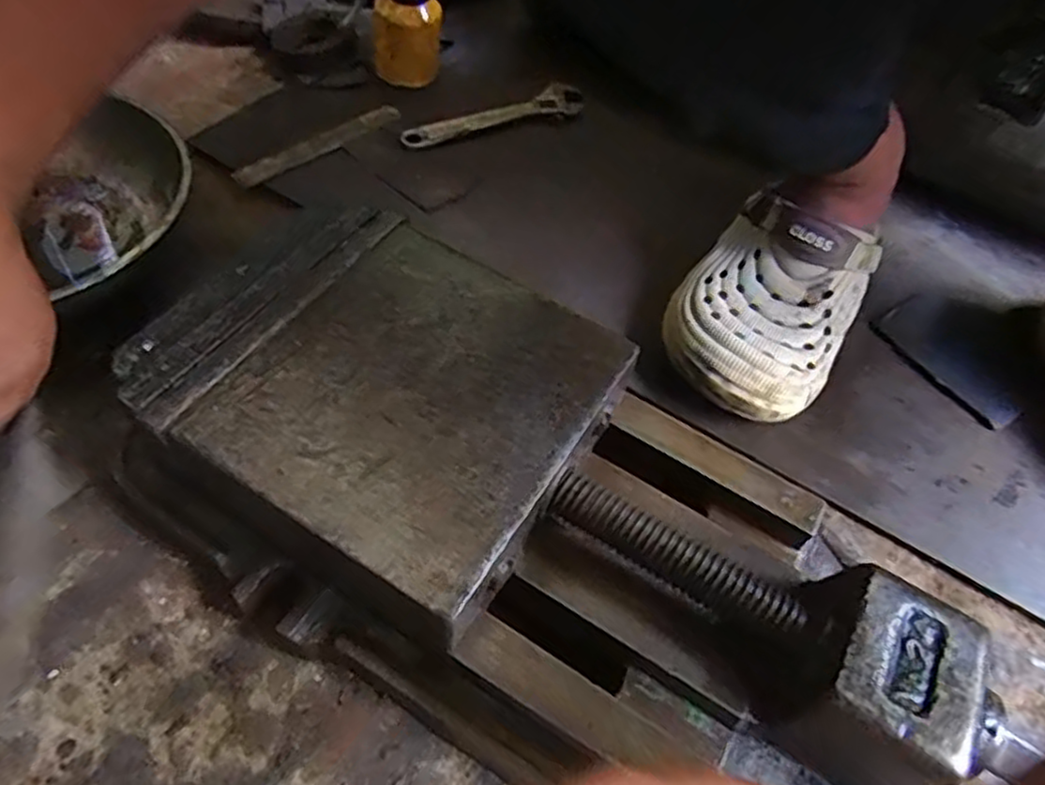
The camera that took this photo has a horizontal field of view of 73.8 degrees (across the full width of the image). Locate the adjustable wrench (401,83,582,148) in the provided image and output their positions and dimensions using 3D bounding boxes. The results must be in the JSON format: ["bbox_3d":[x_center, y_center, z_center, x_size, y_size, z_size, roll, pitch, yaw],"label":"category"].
[{"bbox_3d":[-0.025,-0.262,0.656,0.192,0.012,0.032,-25,59,-20],"label":"adjustable wrench"}]

